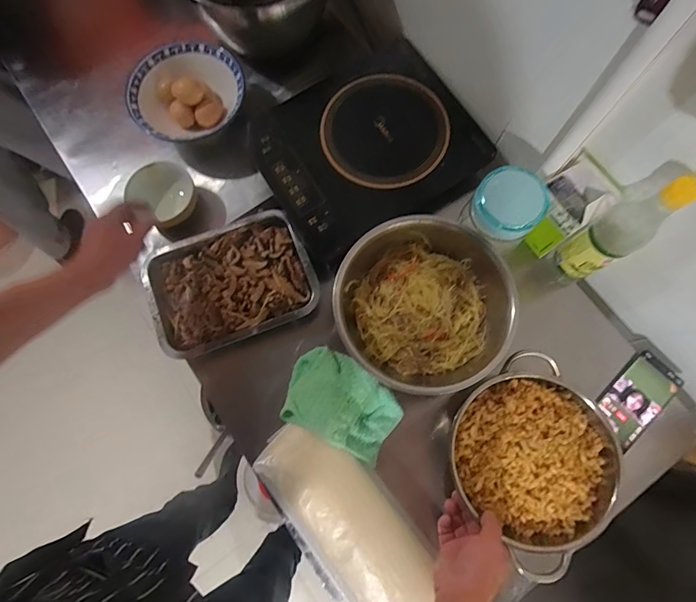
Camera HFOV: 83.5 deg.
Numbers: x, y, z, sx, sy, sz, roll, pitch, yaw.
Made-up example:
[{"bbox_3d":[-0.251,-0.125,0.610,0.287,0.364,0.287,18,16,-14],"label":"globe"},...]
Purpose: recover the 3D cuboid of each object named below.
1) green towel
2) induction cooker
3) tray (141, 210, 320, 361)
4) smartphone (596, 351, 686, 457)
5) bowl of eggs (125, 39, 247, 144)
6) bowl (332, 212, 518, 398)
[{"bbox_3d":[-0.007,0.147,0.574,0.169,0.045,0.119,25,77,5],"label":"green towel"},{"bbox_3d":[0.028,-0.261,0.643,0.357,0.044,0.283,-36,79,-9],"label":"induction cooker"},{"bbox_3d":[-0.186,-0.025,0.620,0.248,0.042,0.186,-22,78,-6],"label":"tray"},{"bbox_3d":[0.435,0.146,0.585,0.136,0.013,0.074,-43,81,-10],"label":"smartphone"},{"bbox_3d":[-0.270,-0.349,0.663,0.184,0.055,0.160,-41,80,-10],"label":"bowl of eggs"},{"bbox_3d":[0.105,0.003,0.563,0.237,0.102,0.245,0,76,-1],"label":"bowl"}]

